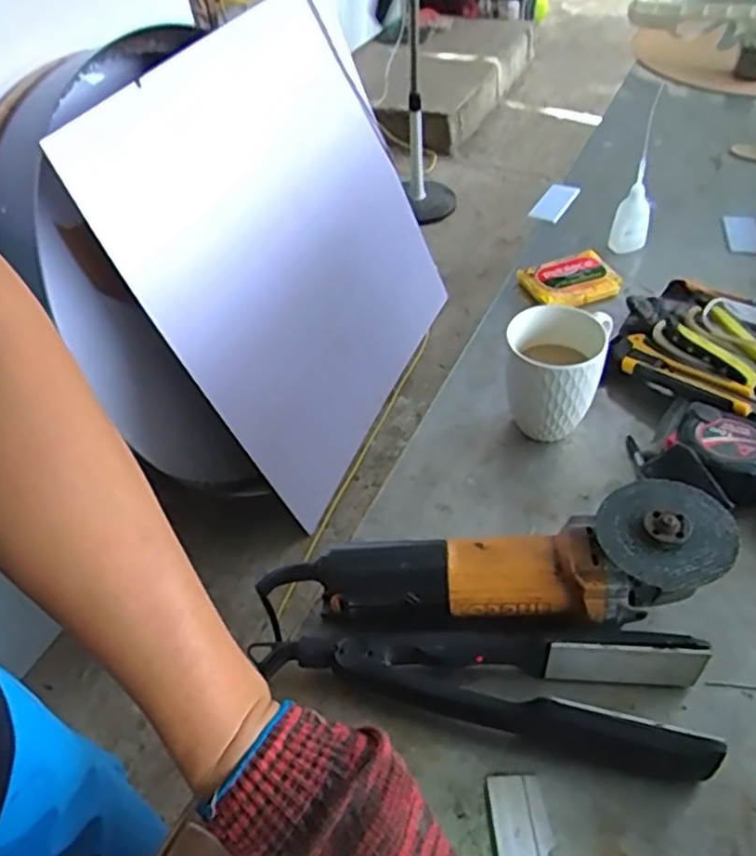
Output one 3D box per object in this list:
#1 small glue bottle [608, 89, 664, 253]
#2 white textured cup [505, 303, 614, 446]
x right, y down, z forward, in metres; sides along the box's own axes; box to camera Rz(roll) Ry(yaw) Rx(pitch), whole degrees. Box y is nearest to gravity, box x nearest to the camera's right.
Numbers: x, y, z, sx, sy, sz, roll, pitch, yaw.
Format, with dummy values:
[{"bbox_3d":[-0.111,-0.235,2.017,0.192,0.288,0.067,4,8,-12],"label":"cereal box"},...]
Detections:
[{"bbox_3d":[0.304,-0.281,0.807,0.028,0.193,0.052,32,57,34],"label":"small glue bottle"},{"bbox_3d":[0.158,-0.045,0.632,0.083,0.111,0.094,11,48,17],"label":"white textured cup"}]

